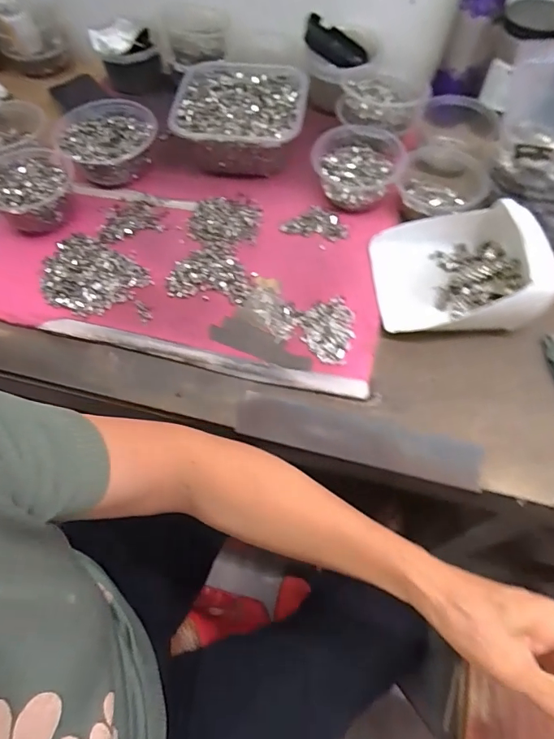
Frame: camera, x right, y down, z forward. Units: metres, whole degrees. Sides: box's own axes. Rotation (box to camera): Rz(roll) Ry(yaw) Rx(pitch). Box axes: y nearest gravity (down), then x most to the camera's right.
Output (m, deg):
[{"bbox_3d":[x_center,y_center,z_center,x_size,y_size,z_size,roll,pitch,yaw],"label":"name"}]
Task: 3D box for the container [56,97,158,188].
[{"bbox_3d":[-0.233,-0.327,0.652,0.125,0.049,0.132,-1,63,1],"label":"container"}]

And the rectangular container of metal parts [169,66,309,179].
[{"bbox_3d":[-0.053,-0.358,0.657,0.181,0.064,0.180,9,65,5],"label":"rectangular container of metal parts"}]

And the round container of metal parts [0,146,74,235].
[{"bbox_3d":[-0.318,-0.233,0.608,0.106,0.056,0.108,0,60,0],"label":"round container of metal parts"}]

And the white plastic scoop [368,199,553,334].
[{"bbox_3d":[0.211,-0.120,0.532,0.184,0.082,0.155,-3,65,-1],"label":"white plastic scoop"}]

